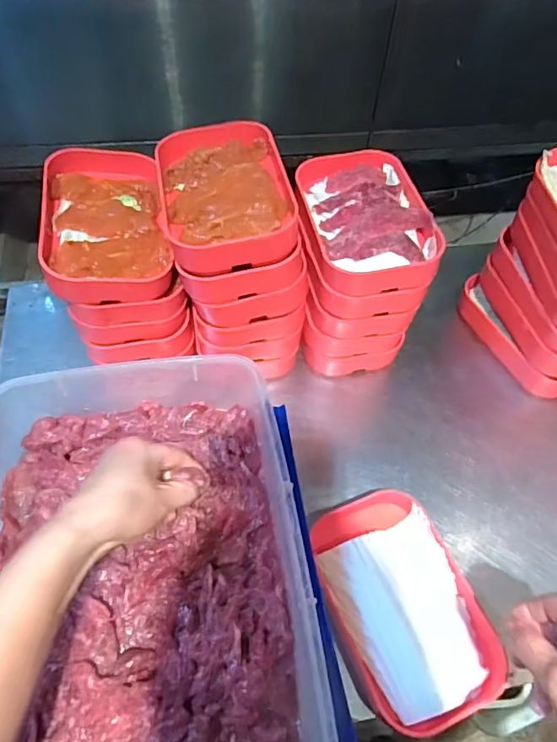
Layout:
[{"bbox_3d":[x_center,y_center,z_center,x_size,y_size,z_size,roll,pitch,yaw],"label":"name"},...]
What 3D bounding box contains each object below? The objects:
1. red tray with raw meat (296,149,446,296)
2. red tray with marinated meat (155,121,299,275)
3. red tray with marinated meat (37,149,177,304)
[{"bbox_3d":[0.090,-0.168,0.553,0.127,0.044,0.186,-6,56,-8],"label":"red tray with raw meat"},{"bbox_3d":[-0.054,-0.179,0.508,0.120,0.038,0.185,-8,56,-9],"label":"red tray with marinated meat"},{"bbox_3d":[-0.182,-0.161,0.531,0.117,0.047,0.200,-11,57,-11],"label":"red tray with marinated meat"}]

